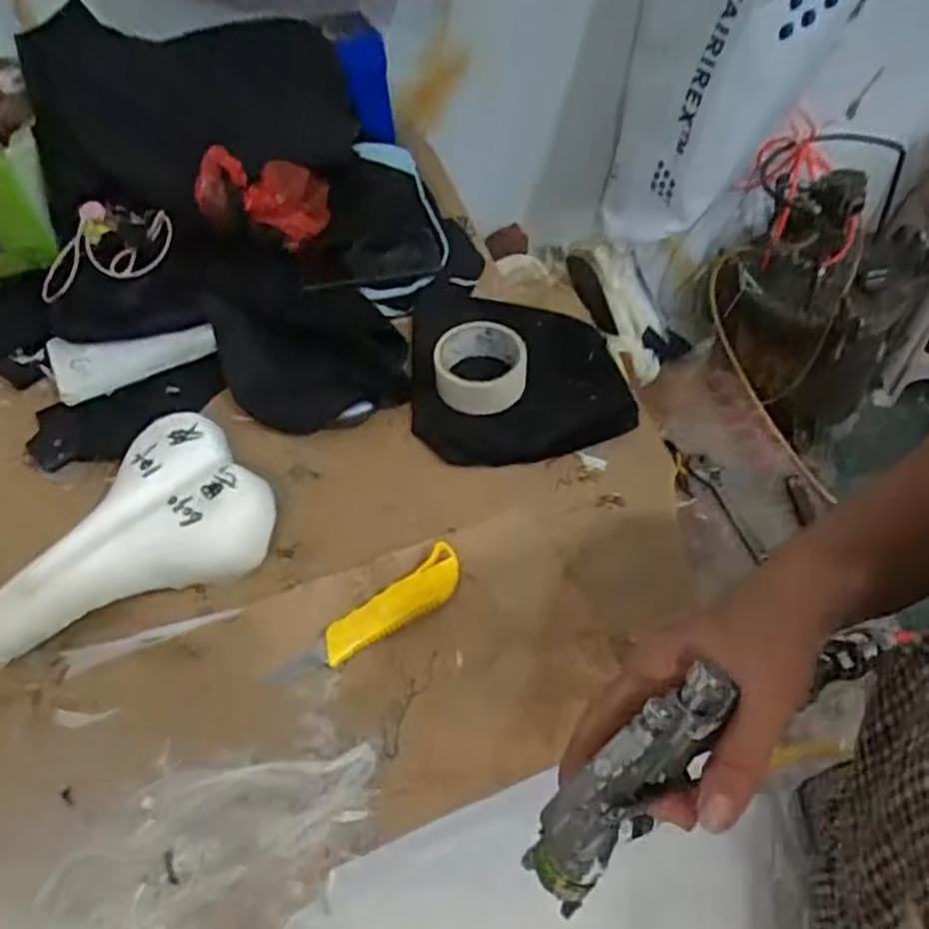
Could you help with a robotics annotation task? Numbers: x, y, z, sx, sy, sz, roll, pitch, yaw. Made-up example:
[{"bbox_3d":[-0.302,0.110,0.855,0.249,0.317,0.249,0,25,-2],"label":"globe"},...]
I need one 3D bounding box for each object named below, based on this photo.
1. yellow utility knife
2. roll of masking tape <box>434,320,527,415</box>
[{"bbox_3d":[-0.074,0.129,0.607,0.174,0.034,0.041,-31,56,-20],"label":"yellow utility knife"},{"bbox_3d":[0.017,-0.101,0.766,0.091,0.044,0.092,-2,52,2],"label":"roll of masking tape"}]

